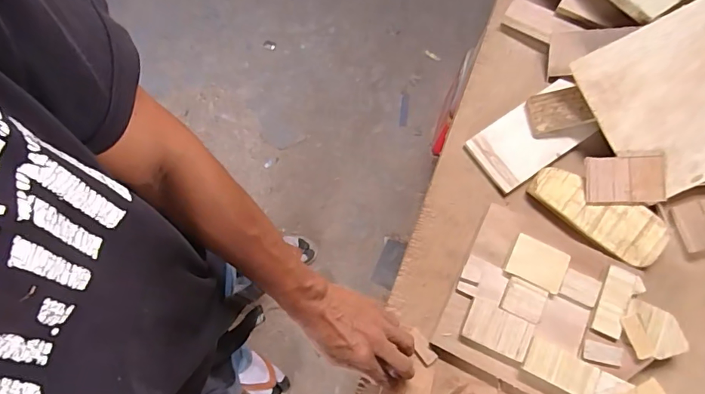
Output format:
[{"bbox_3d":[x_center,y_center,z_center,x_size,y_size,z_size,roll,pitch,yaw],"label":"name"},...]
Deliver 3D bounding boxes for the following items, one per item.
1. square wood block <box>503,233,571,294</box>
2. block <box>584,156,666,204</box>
[{"bbox_3d":[0.225,0.080,0.534,0.063,0.011,0.052,27,76,6],"label":"square wood block"},{"bbox_3d":[0.346,-0.022,0.559,0.093,0.020,0.056,0,75,-1],"label":"block"}]

